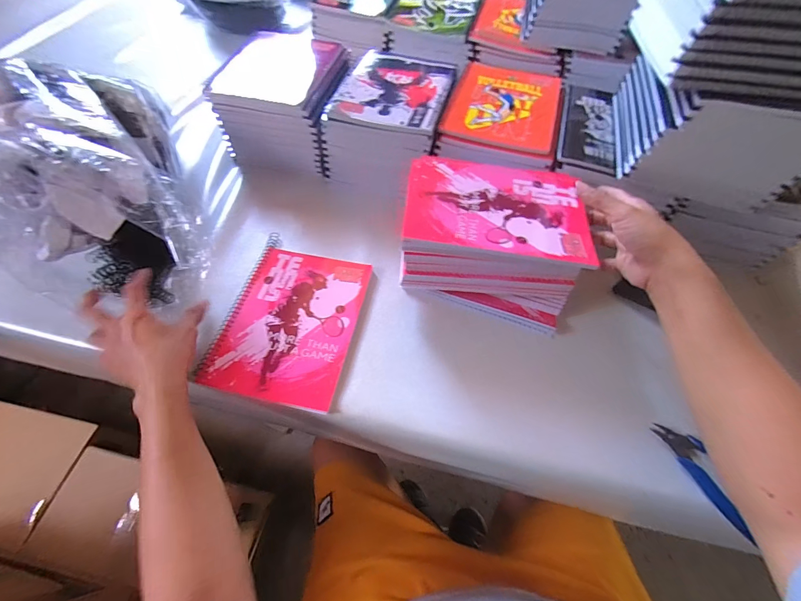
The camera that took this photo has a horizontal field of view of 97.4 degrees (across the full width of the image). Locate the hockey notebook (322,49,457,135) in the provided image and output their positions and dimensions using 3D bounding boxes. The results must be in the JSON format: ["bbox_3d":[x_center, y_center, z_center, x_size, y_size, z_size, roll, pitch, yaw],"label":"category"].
[{"bbox_3d":[-0.004,-0.313,0.514,0.150,0.008,0.193,15,59,7],"label":"hockey notebook"}]

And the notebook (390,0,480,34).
[{"bbox_3d":[0.068,-0.553,0.668,0.146,0.007,0.190,16,59,6],"label":"notebook"}]

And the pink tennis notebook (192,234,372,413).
[{"bbox_3d":[-0.130,0.020,0.430,0.151,0.014,0.201,11,59,5],"label":"pink tennis notebook"}]

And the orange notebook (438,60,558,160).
[{"bbox_3d":[0.154,-0.288,0.513,0.150,0.008,0.207,18,59,8],"label":"orange notebook"}]

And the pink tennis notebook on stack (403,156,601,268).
[{"bbox_3d":[0.110,-0.114,0.406,0.199,0.014,0.160,9,59,3],"label":"pink tennis notebook on stack"}]

